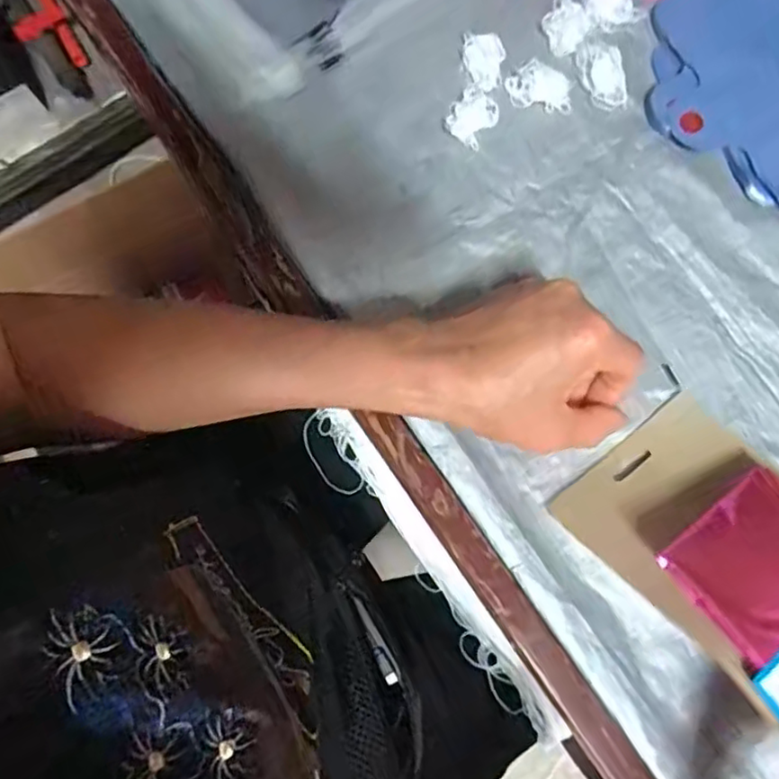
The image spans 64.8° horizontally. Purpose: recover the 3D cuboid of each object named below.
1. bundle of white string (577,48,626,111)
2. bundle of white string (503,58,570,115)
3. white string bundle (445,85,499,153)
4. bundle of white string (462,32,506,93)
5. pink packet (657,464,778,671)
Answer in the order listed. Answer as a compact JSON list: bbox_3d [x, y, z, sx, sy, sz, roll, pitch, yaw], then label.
[{"bbox_3d":[0.143,-0.209,0.408,0.028,0.007,0.044,-14,79,-4],"label":"bundle of white string"},{"bbox_3d":[0.100,-0.203,0.410,0.043,0.005,0.033,11,78,1],"label":"bundle of white string"},{"bbox_3d":[0.055,-0.179,0.403,0.028,0.007,0.035,34,80,6],"label":"white string bundle"},{"bbox_3d":[0.063,-0.220,0.413,0.028,0.006,0.044,4,78,0],"label":"bundle of white string"},{"bbox_3d":[0.186,0.082,0.304,0.092,0.004,0.062,-30,62,-20],"label":"pink packet"}]

